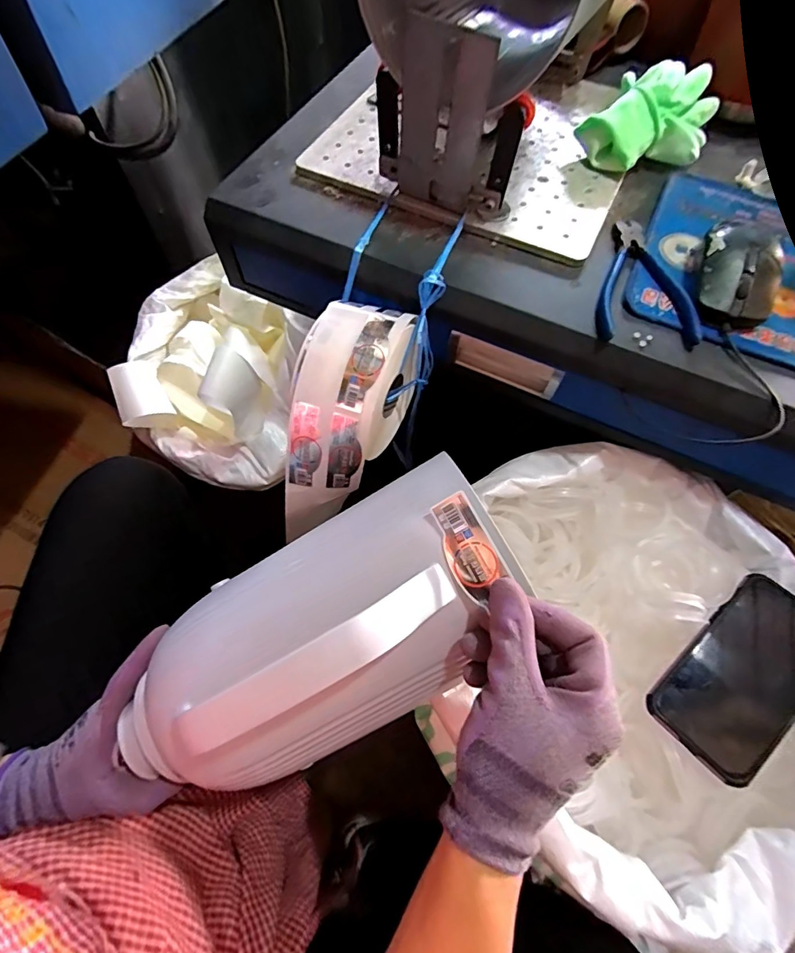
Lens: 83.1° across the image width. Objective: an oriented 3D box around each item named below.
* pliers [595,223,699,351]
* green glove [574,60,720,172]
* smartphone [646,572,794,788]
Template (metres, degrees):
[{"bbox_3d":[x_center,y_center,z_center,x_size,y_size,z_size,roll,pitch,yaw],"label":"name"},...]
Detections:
[{"bbox_3d":[0.209,-0.164,0.376,0.078,0.013,0.133,12,63,4],"label":"pliers"},{"bbox_3d":[0.251,-0.352,0.441,0.144,0.058,0.090,-25,66,-14],"label":"green glove"},{"bbox_3d":[0.292,0.164,0.374,0.160,0.013,0.083,-42,59,-9],"label":"smartphone"}]

